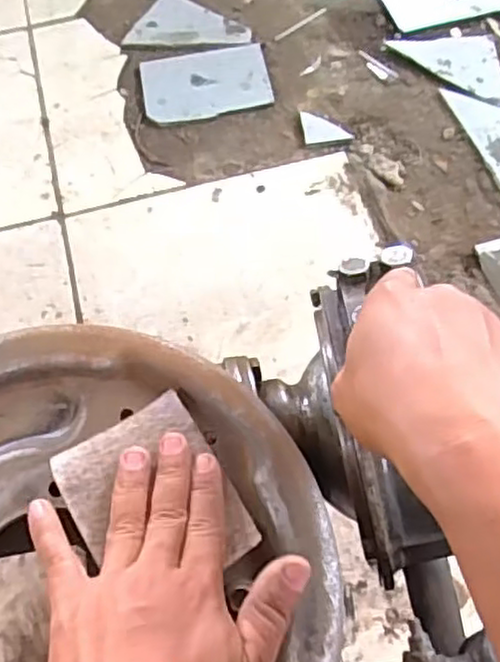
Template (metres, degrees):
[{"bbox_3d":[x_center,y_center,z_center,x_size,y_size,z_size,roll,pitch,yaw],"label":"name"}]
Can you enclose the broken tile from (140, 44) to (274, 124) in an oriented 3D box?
[{"bbox_3d":[-0.067,-0.375,1.056,0.186,0.009,0.134,-9,62,-3],"label":"broken tile"}]

